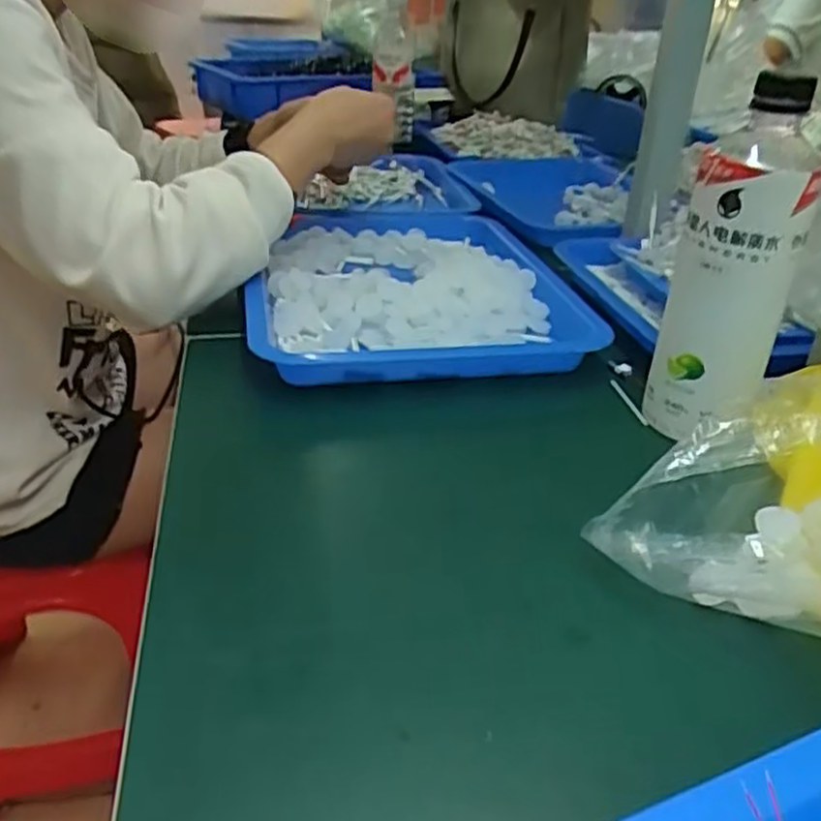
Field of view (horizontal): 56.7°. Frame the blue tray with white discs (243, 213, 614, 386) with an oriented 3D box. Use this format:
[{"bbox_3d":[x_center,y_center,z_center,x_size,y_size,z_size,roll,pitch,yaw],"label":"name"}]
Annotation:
[{"bbox_3d":[-0.008,-0.107,0.658,0.261,0.039,0.329,-6,32,-14],"label":"blue tray with white discs"}]

